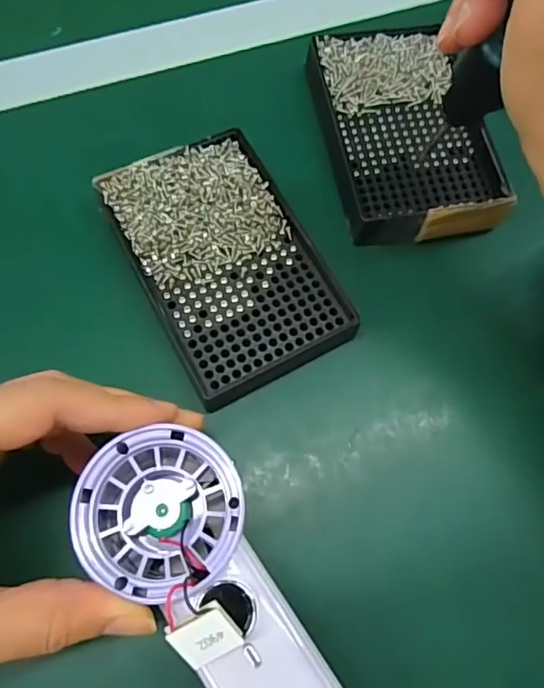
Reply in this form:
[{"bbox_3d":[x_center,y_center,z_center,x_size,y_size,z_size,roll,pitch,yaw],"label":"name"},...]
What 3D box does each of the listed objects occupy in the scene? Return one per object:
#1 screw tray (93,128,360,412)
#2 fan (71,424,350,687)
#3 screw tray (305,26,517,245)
[{"bbox_3d":[-0.024,-0.046,0.279,0.086,0.017,0.135,-26,74,-10],"label":"screw tray"},{"bbox_3d":[-0.006,0.113,0.194,0.056,0.030,0.182,-33,82,-12],"label":"fan"},{"bbox_3d":[0.078,-0.125,0.315,0.094,0.025,0.140,-11,71,-7],"label":"screw tray"}]

